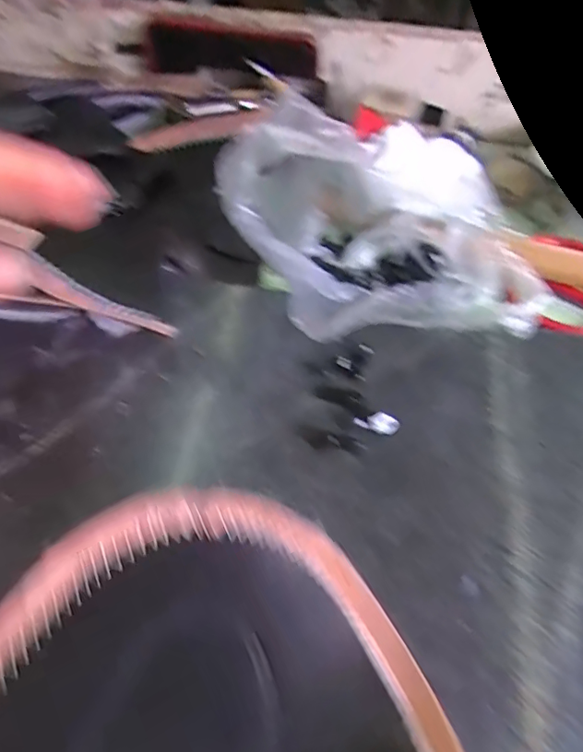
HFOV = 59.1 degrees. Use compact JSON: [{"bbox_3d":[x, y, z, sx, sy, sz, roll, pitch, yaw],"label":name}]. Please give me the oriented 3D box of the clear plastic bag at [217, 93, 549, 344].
[{"bbox_3d":[0.060,-0.102,0.303,0.170,0.138,0.134,7,55,2],"label":"clear plastic bag"}]

